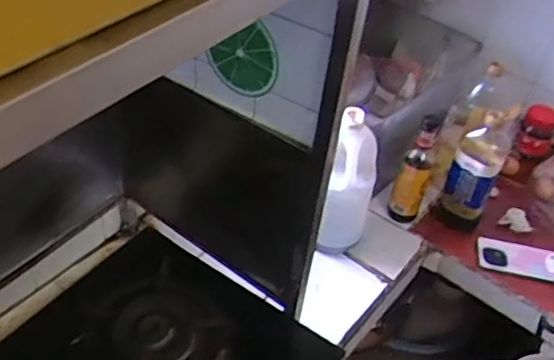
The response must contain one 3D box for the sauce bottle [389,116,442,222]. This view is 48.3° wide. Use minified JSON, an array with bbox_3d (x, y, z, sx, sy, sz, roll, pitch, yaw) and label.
[{"bbox_3d":[0.258,-0.015,1.152,0.059,0.233,0.064,20,44,14],"label":"sauce bottle"}]

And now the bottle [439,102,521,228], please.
[{"bbox_3d":[0.366,-0.019,1.140,0.086,0.247,0.070,20,44,14],"label":"bottle"}]

